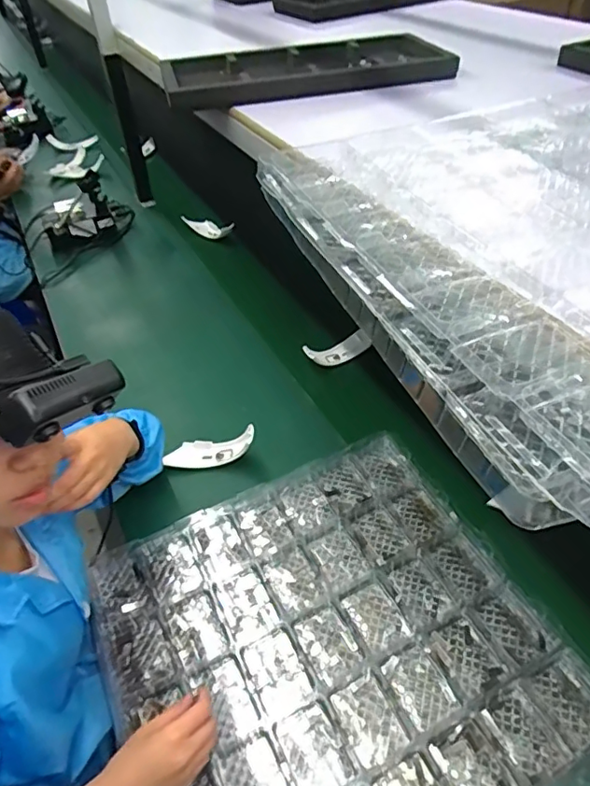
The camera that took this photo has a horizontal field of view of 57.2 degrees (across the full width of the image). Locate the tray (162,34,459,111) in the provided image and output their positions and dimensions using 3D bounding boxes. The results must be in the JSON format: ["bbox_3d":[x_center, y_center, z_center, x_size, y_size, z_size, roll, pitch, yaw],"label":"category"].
[{"bbox_3d":[0.012,-0.561,0.937,0.471,0.037,0.257,-17,47,-13],"label":"tray"}]

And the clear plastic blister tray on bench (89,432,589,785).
[{"bbox_3d":[0.042,0.311,0.673,0.501,0.031,0.493,-20,47,-18],"label":"clear plastic blister tray on bench"}]

